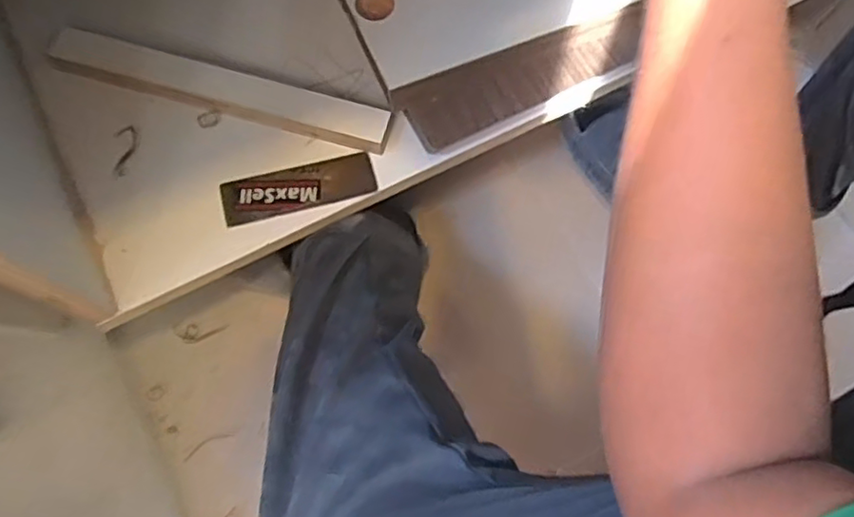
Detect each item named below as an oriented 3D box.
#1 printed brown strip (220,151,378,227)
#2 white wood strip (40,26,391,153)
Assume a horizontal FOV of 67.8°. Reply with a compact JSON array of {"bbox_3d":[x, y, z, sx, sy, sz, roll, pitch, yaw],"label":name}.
[{"bbox_3d":[-0.114,-0.063,0.564,0.133,0.007,0.043,-13,72,-7],"label":"printed brown strip"},{"bbox_3d":[-0.186,-0.154,0.577,0.312,0.026,0.036,16,71,3],"label":"white wood strip"}]

